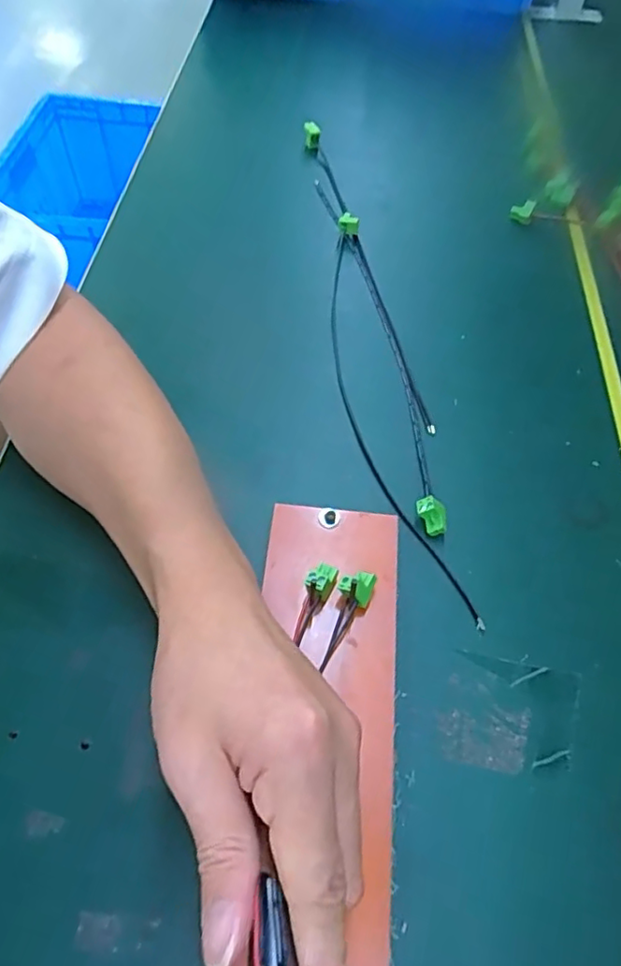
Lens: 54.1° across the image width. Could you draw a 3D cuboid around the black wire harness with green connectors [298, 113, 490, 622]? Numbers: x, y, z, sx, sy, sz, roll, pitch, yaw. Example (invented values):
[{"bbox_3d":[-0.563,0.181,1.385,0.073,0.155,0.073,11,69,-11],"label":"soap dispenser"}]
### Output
[{"bbox_3d":[0.038,-0.127,0.449,0.057,0.032,0.486,-5,57,-5],"label":"black wire harness with green connectors"}]

